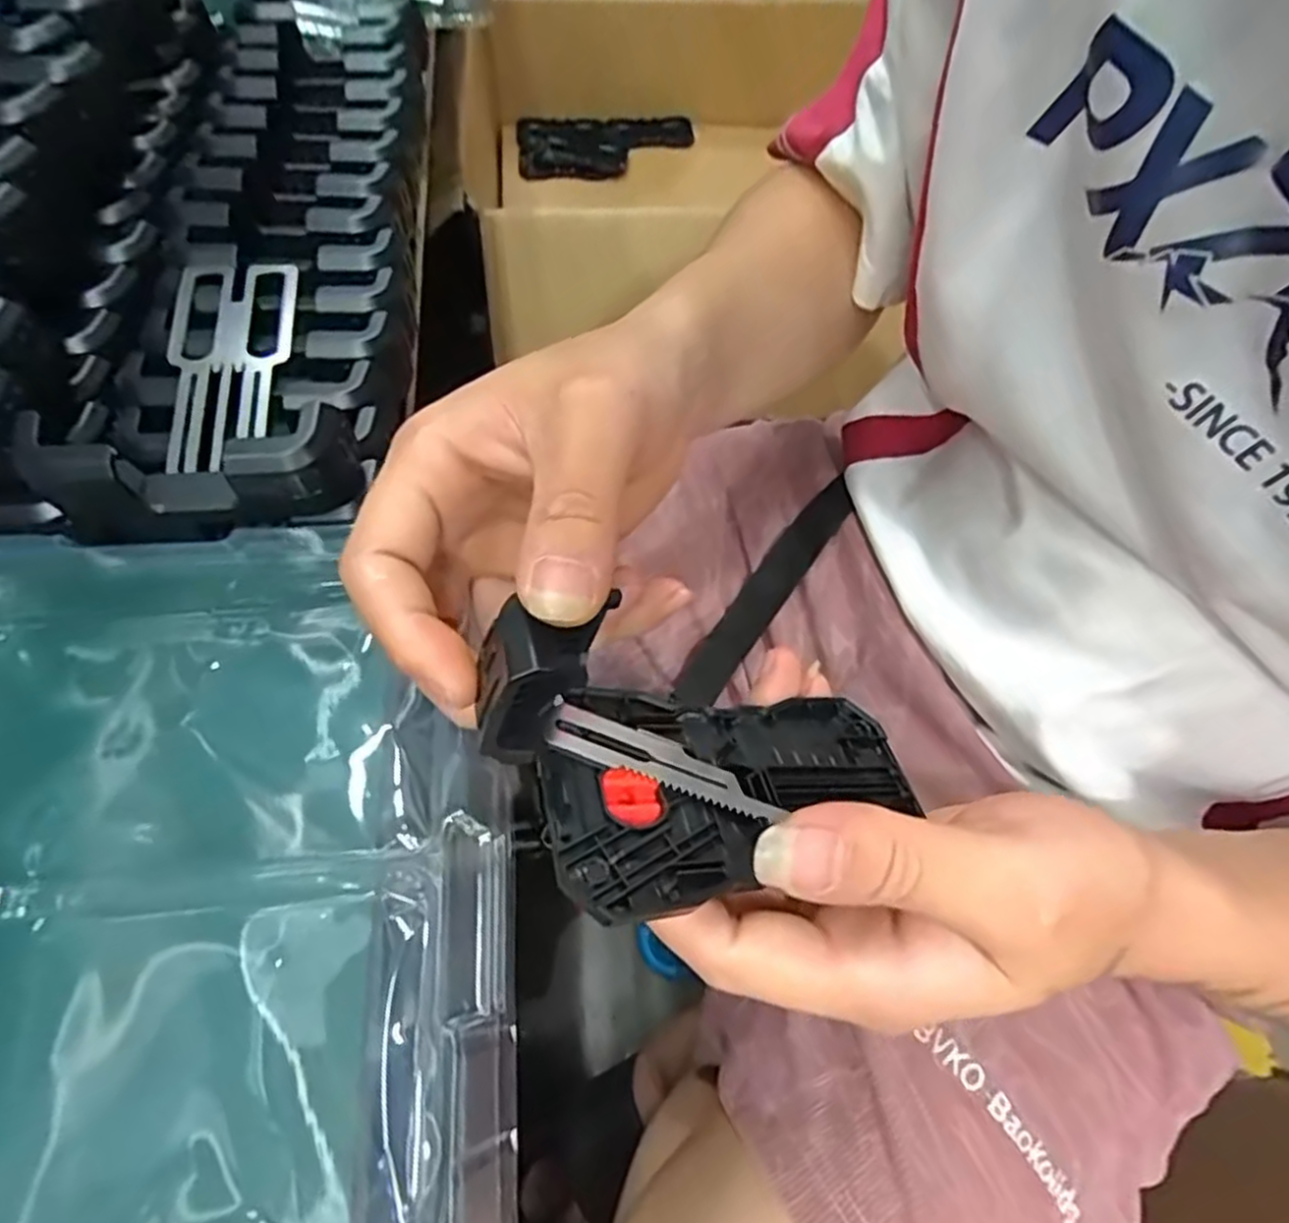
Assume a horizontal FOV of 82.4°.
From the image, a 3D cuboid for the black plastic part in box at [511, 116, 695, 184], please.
[{"bbox_3d":[-0.046,-0.572,0.907,0.215,0.021,0.128,-5,63,-6],"label":"black plastic part in box"}]

